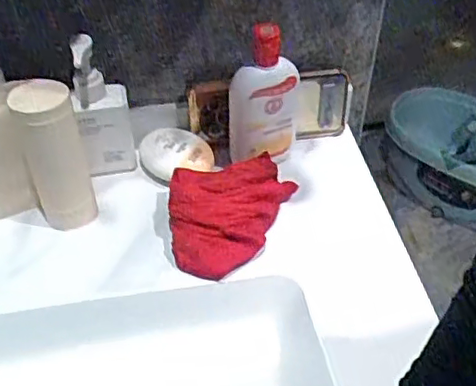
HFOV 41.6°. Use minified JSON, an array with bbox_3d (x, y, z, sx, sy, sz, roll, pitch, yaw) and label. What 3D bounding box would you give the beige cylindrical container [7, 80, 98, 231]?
[{"bbox_3d":[-0.160,-0.030,0.549,0.049,0.145,0.050,0,46,0],"label":"beige cylindrical container"}]

